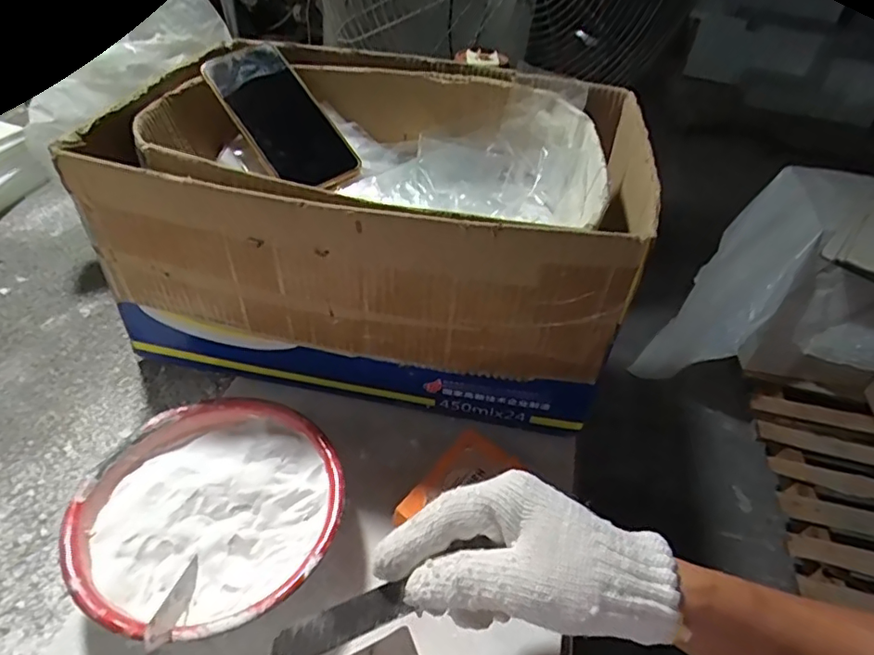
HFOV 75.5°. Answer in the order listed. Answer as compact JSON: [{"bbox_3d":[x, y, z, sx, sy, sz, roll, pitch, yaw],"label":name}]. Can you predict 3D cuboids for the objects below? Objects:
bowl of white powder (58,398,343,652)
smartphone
[{"bbox_3d":[-0.150,0.132,0.389,0.163,0.056,0.164,3,45,-3],"label":"bowl of white powder"},{"bbox_3d":[-0.147,-0.202,0.531,0.078,0.013,0.172,-33,79,-22],"label":"smartphone"}]

